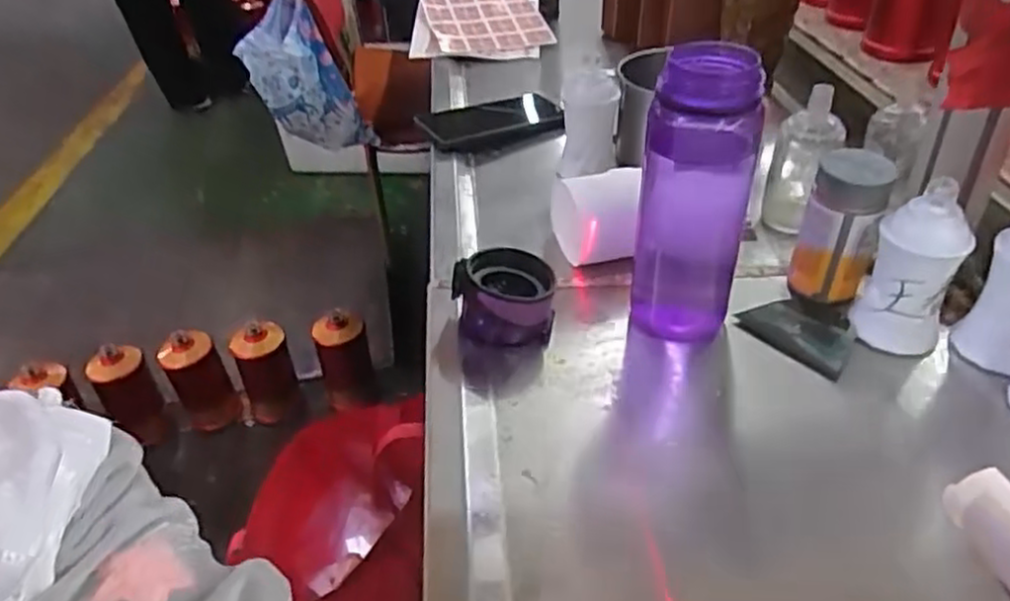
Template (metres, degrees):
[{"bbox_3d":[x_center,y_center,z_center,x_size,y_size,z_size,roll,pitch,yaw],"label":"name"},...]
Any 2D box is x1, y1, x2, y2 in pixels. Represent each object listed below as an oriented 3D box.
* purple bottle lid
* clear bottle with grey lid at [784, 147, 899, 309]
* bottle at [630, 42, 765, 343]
[{"bbox_3d":[0.000,-0.001,0.542,0.070,0.055,0.063,-1,37,4],"label":"purple bottle lid"},{"bbox_3d":[0.247,-0.056,0.545,0.055,0.102,0.047,16,41,24],"label":"clear bottle with grey lid"},{"bbox_3d":[0.129,-0.074,0.509,0.077,0.192,0.084,4,38,11],"label":"bottle"}]

